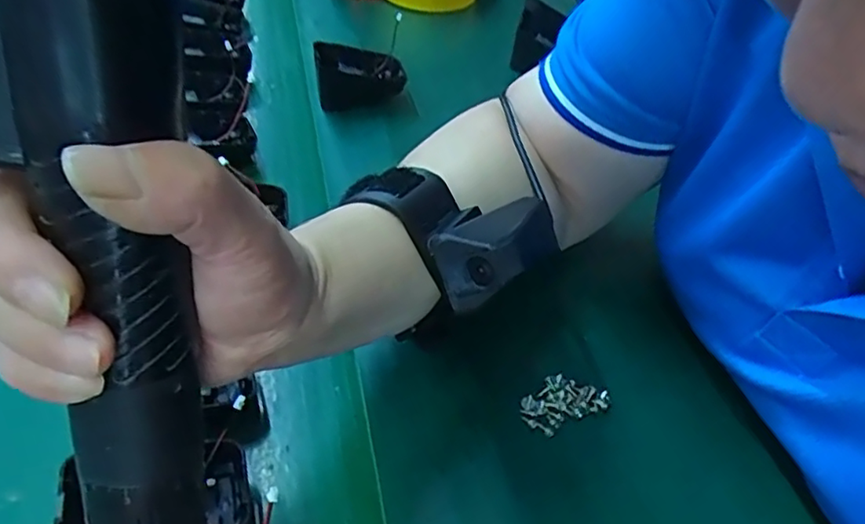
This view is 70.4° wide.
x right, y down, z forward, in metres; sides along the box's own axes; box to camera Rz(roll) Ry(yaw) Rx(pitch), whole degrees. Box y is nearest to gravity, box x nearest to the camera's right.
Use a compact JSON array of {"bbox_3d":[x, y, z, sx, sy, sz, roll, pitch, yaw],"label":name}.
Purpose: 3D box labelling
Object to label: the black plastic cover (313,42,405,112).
[{"bbox_3d":[-0.058,-0.148,0.485,0.068,0.020,0.053,-1,65,-20],"label":"black plastic cover"}]

